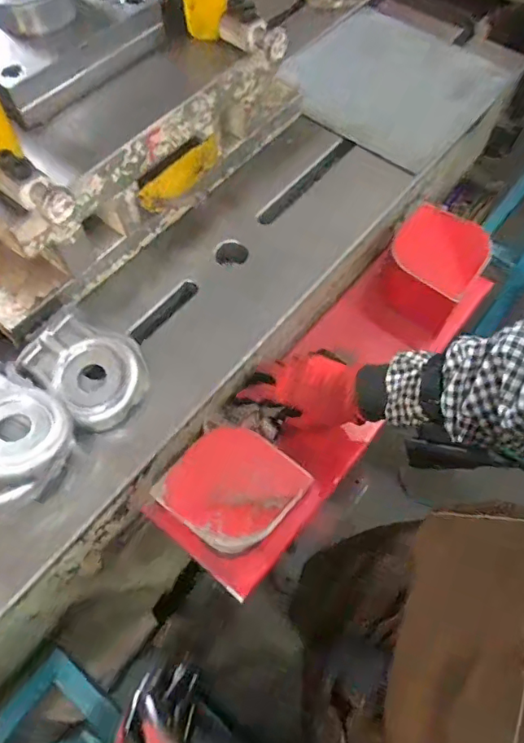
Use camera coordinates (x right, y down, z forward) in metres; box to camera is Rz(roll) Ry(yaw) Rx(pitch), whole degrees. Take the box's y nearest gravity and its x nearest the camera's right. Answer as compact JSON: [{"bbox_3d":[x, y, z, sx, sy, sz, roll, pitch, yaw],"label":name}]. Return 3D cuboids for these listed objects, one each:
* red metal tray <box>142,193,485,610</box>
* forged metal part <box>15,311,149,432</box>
[{"bbox_3d":[0.094,0.010,0.621,0.158,0.151,0.503,32,63,17],"label":"red metal tray"},{"bbox_3d":[-0.187,-0.003,0.571,0.135,0.054,0.100,35,67,18],"label":"forged metal part"}]

